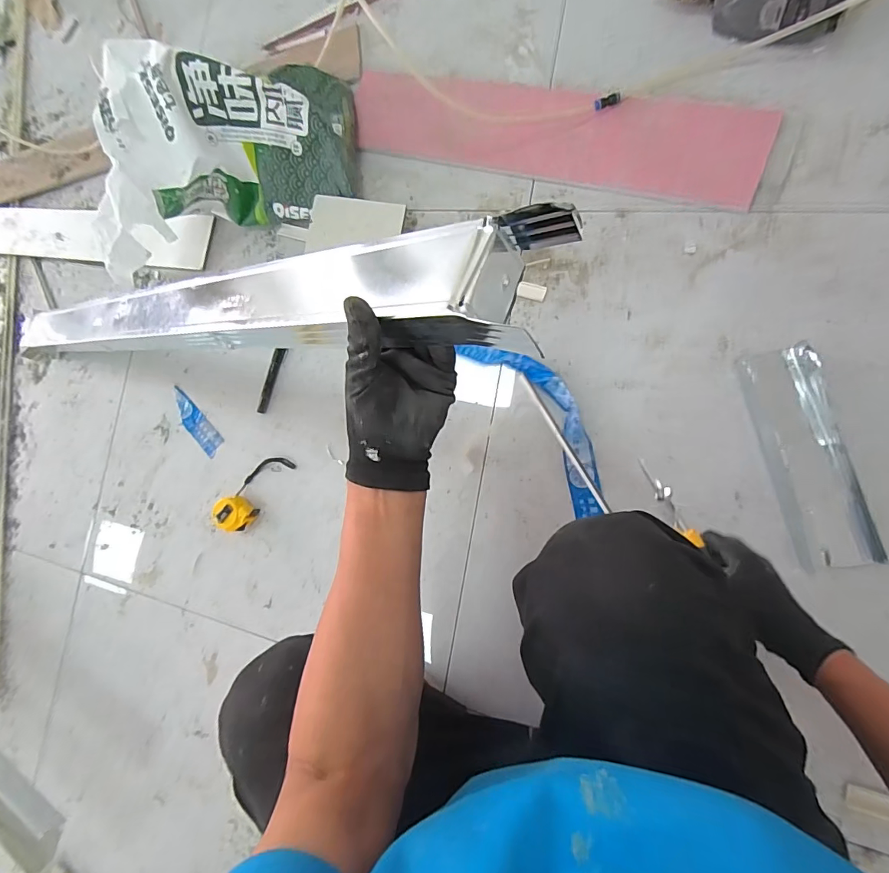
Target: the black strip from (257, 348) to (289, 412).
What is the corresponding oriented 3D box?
[{"bbox_3d":[-0.325,-0.106,0.807,0.025,0.005,0.128,22,94,2],"label":"black strip"}]

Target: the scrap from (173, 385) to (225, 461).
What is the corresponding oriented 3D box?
[{"bbox_3d":[-0.498,-0.029,0.856,0.046,0.008,0.159,-42,85,-5],"label":"scrap"}]

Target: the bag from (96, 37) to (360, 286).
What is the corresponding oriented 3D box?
[{"bbox_3d":[-0.379,-0.470,0.719,0.449,0.191,0.264,-21,81,14],"label":"bag"}]

